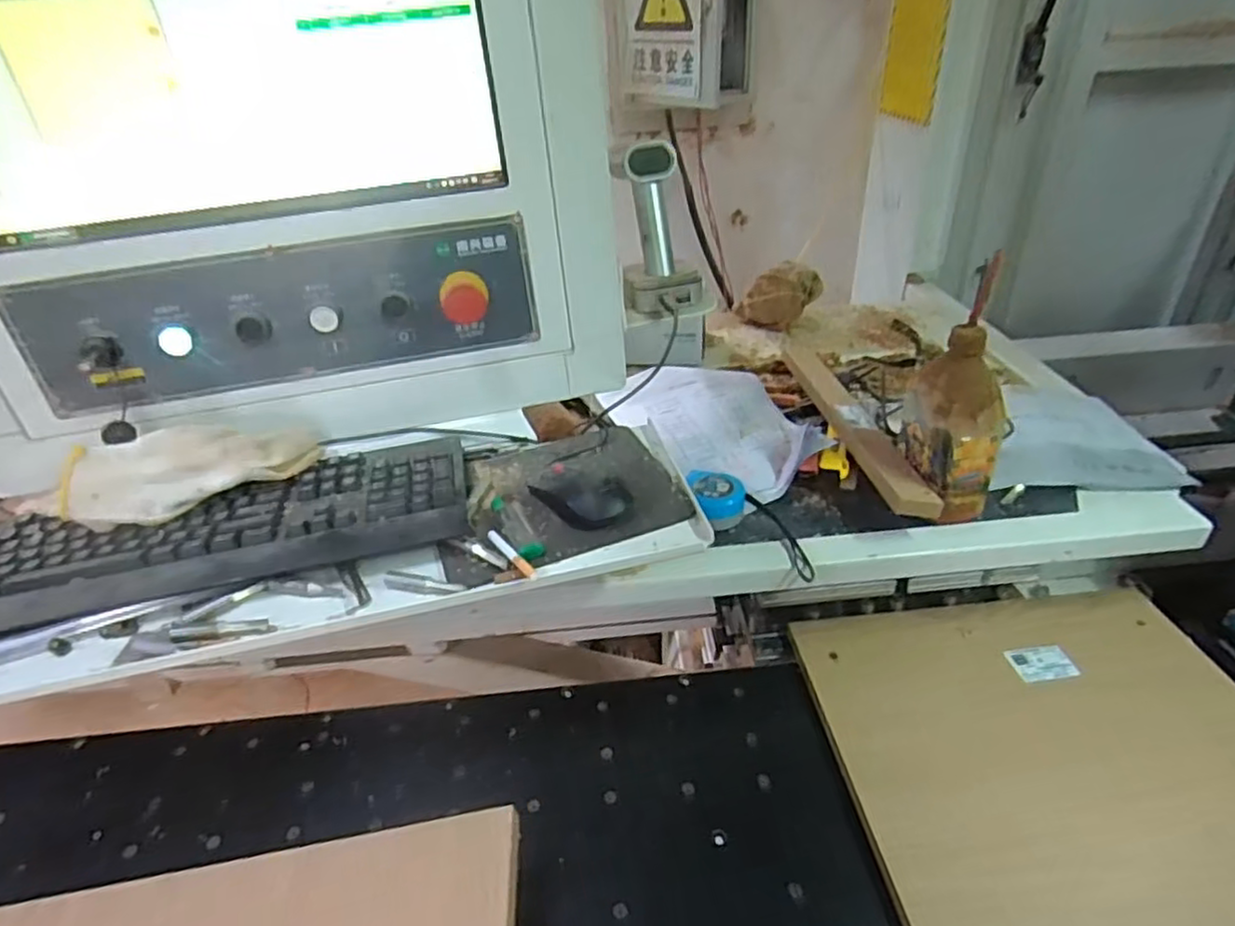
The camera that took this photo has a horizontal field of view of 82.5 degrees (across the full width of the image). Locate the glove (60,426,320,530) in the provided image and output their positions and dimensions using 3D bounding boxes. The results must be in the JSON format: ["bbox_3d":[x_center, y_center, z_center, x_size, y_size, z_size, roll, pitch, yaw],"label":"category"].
[{"bbox_3d":[-0.379,0.000,0.636,0.206,0.055,0.076,-25,39,-30],"label":"glove"}]

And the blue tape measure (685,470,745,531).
[{"bbox_3d":[0.106,0.039,0.745,0.057,0.030,0.071,-2,33,2],"label":"blue tape measure"}]

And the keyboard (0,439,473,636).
[{"bbox_3d":[-0.358,0.060,0.621,0.443,0.037,0.156,-10,33,-10],"label":"keyboard"}]

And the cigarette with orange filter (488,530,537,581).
[{"bbox_3d":[-0.086,0.073,0.567,0.009,0.011,0.084,-21,37,-26],"label":"cigarette with orange filter"}]

